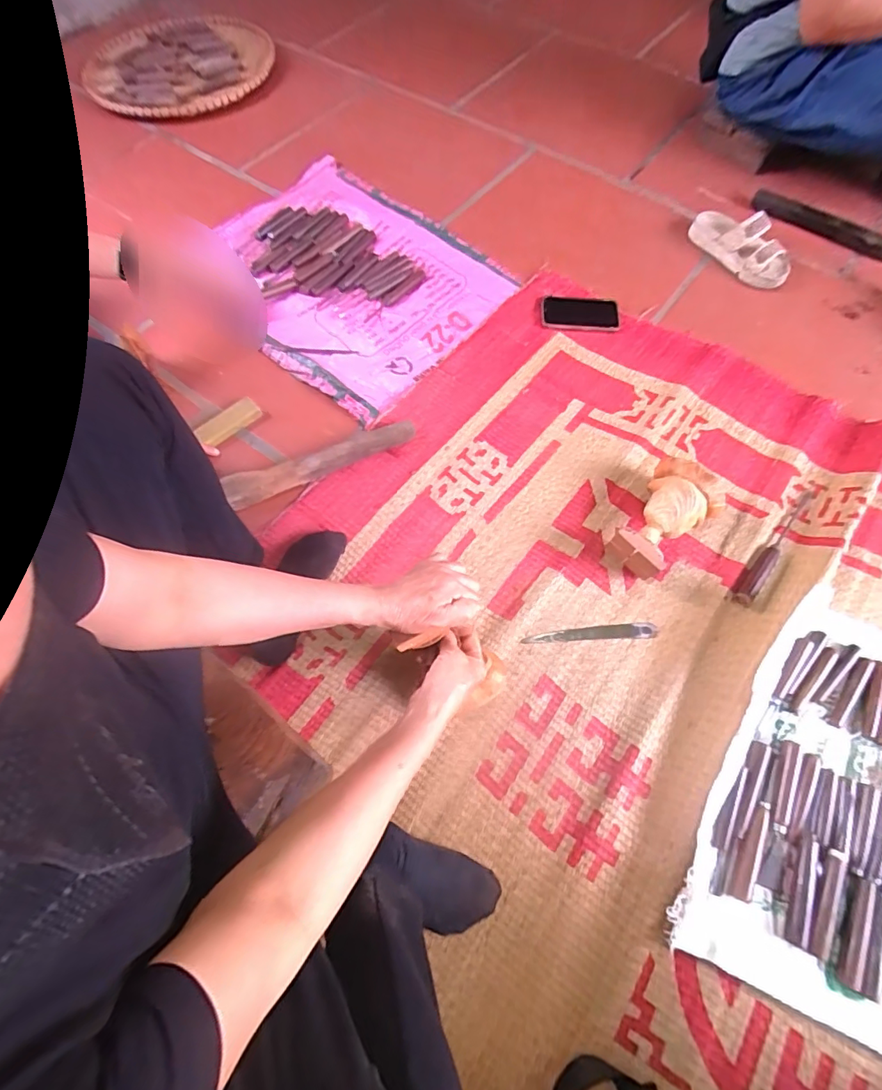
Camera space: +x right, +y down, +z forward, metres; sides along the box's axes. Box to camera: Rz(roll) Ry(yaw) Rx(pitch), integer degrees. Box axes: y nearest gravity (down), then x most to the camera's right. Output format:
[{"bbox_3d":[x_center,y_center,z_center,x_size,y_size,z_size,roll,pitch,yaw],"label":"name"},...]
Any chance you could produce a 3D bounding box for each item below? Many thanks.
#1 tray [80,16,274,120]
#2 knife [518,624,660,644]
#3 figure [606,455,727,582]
[{"bbox_3d":[-0.634,-1.172,1.189,0.447,0.039,0.412,-24,68,-8],"label":"tray"},{"bbox_3d":[0.220,0.130,0.718,0.197,0.008,0.023,-3,67,2],"label":"knife"},{"bbox_3d":[0.335,-0.039,0.740,0.110,0.082,0.174,40,74,17],"label":"figure"}]

